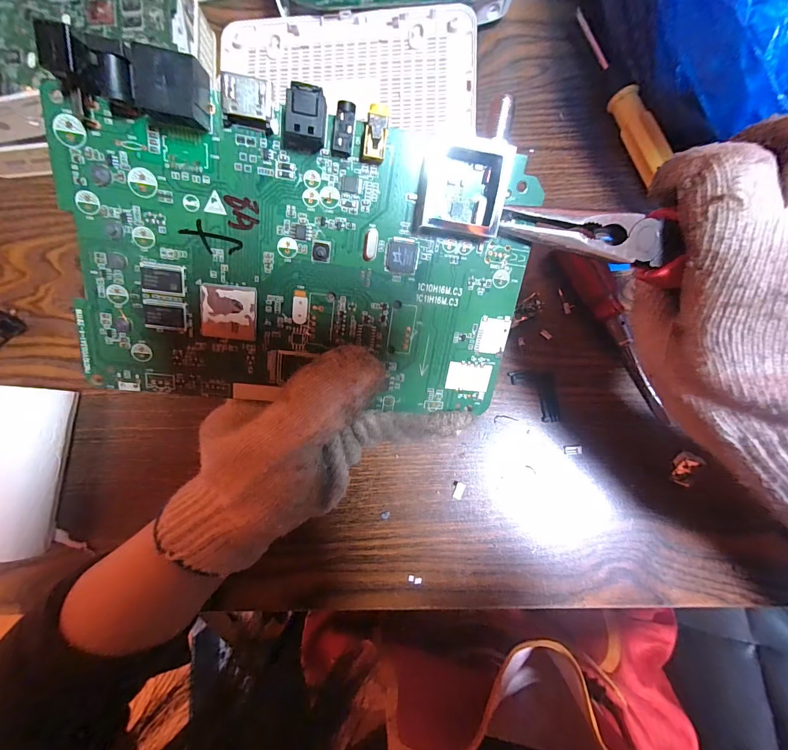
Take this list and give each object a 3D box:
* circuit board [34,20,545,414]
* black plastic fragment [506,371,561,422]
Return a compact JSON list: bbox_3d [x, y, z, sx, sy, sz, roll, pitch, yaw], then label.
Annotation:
[{"bbox_3d":[-0.027,-0.037,0.130,0.159,0.011,0.105,4,110,-11],"label":"circuit board"},{"bbox_3d":[0.097,0.015,0.249,0.033,0.004,0.034,0,82,2],"label":"black plastic fragment"}]

